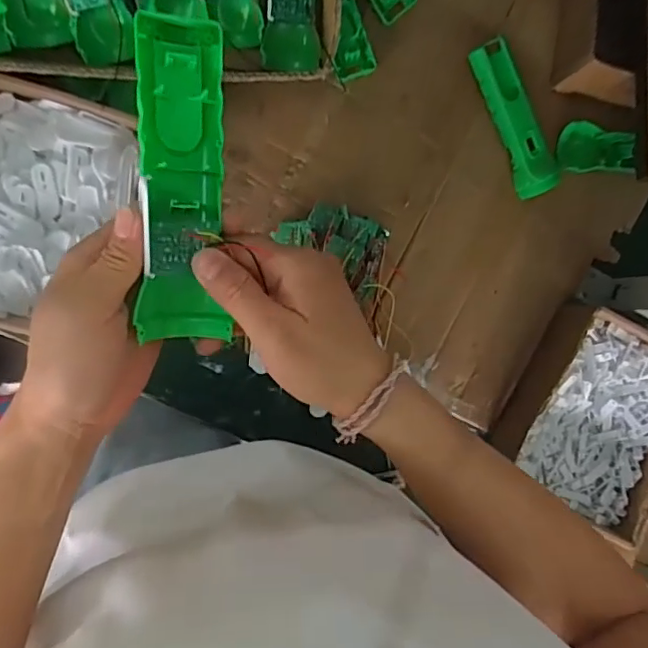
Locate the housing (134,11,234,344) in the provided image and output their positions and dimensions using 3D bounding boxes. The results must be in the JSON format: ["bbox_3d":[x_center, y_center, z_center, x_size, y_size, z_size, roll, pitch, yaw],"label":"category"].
[{"bbox_3d":[-0.072,-0.070,0.285,0.041,0.026,0.158,2,100,-7],"label":"housing"}]

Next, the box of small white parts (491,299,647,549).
[{"bbox_3d":[0.294,0.101,0.606,0.174,0.063,0.211,29,91,-8],"label":"box of small white parts"}]

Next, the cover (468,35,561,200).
[{"bbox_3d":[0.204,-0.216,0.592,0.047,0.018,0.163,-26,97,-4],"label":"cover"}]

